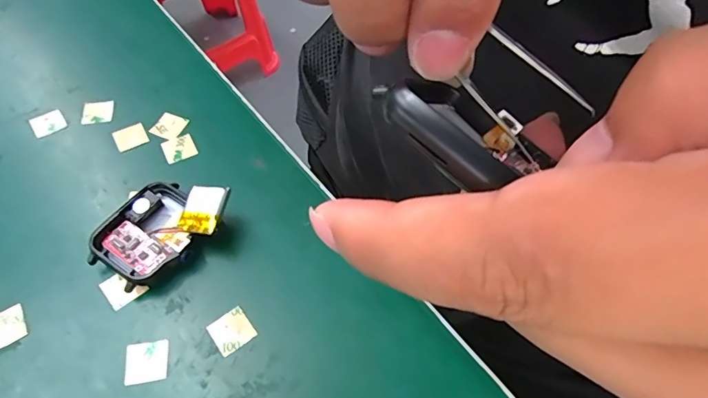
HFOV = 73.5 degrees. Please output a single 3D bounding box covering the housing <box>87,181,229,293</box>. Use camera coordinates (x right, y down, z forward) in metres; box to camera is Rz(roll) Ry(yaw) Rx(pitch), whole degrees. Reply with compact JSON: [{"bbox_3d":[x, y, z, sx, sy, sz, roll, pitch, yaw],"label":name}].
[{"bbox_3d":[-0.084,0.013,0.206,0.045,0.019,0.051,28,61,18],"label":"housing"}]

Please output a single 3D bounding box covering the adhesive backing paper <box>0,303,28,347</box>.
[{"bbox_3d":[-0.141,0.052,0.191,0.015,0.004,0.015,-27,65,-23],"label":"adhesive backing paper"}]

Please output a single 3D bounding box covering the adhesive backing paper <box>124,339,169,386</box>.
[{"bbox_3d":[-0.080,0.063,0.184,0.016,0.004,0.015,-8,57,-7],"label":"adhesive backing paper"}]

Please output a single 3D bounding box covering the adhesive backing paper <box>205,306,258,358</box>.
[{"bbox_3d":[-0.049,0.053,0.191,0.015,0.004,0.015,-35,66,-19],"label":"adhesive backing paper"}]

